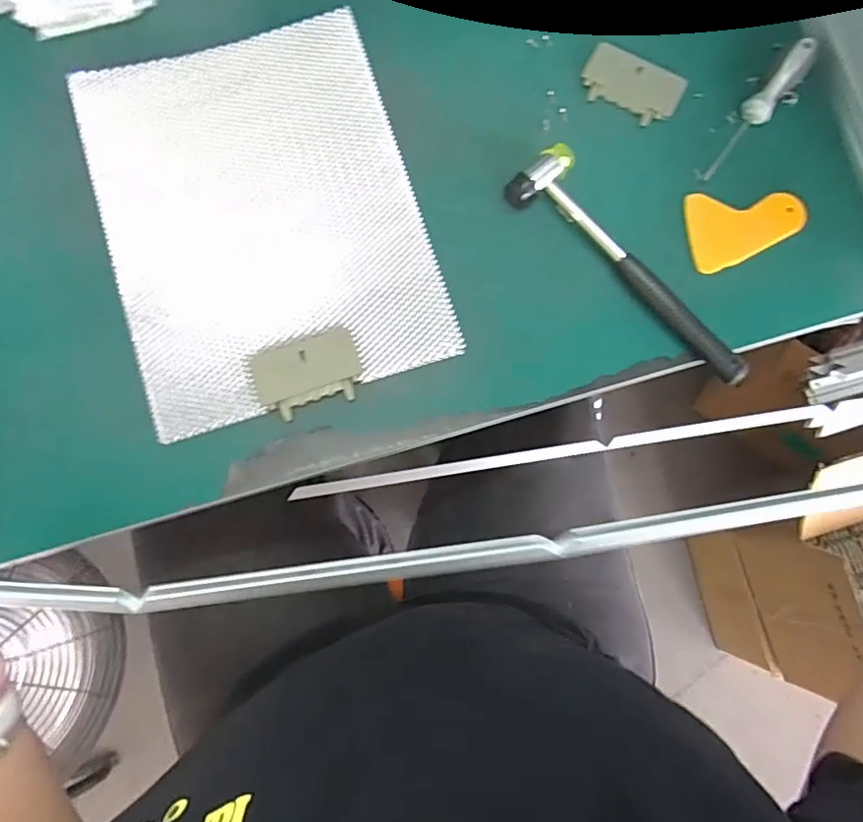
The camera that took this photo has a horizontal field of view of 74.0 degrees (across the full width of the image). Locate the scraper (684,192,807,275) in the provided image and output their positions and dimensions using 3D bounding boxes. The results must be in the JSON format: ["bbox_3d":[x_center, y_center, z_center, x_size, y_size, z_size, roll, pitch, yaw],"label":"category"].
[{"bbox_3d":[0.270,-0.154,0.490,0.098,0.010,0.069,-2,81,-3],"label":"scraper"}]

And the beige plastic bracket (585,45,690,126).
[{"bbox_3d":[0.178,-0.289,0.507,0.086,0.008,0.053,27,81,1],"label":"beige plastic bracket"}]

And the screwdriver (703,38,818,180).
[{"bbox_3d":[0.281,-0.260,0.491,0.024,0.026,0.147,42,82,4],"label":"screwdriver"}]

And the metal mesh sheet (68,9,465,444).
[{"bbox_3d":[-0.142,-0.167,0.480,0.245,0.012,0.324,-17,83,-6],"label":"metal mesh sheet"}]

